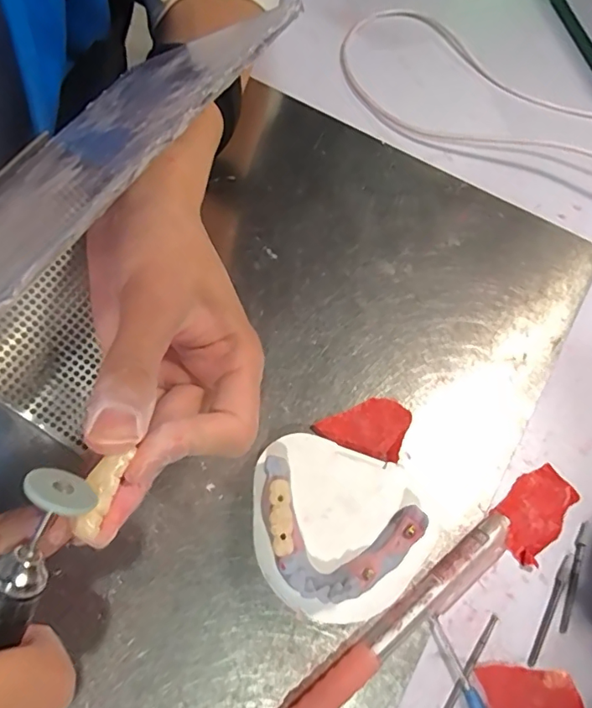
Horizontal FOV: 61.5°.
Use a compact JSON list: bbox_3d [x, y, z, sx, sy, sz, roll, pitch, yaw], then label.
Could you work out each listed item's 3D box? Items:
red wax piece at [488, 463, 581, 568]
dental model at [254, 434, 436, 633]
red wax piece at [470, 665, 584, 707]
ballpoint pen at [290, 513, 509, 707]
[{"bbox_3d":[0.109,0.071,0.227,0.043,0.004,0.026,-42,74,-16],"label":"red wax piece"},{"bbox_3d":[0.015,0.072,0.207,0.073,0.030,0.066,18,68,6],"label":"dental model"},{"bbox_3d":[0.094,0.139,0.199,0.037,0.004,0.033,-18,69,-8],"label":"red wax piece"},{"bbox_3d":[0.040,0.113,0.202,0.130,0.012,0.015,-35,72,-14],"label":"ballpoint pen"}]

